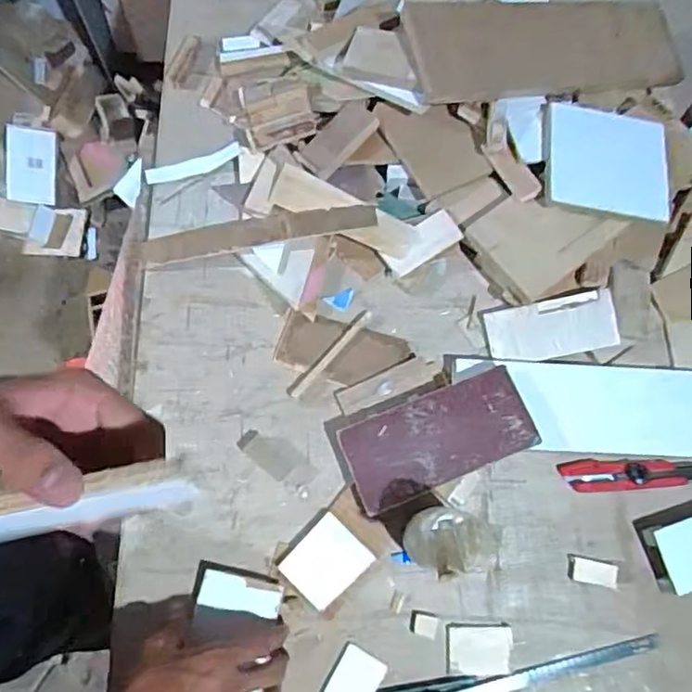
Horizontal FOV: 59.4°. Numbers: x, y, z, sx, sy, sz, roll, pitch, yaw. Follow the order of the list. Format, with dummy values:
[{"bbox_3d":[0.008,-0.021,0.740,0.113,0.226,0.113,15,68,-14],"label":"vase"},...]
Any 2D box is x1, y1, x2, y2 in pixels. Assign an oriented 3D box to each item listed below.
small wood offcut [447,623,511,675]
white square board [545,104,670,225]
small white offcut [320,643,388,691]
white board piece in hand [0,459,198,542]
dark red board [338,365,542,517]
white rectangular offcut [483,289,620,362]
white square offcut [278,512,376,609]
[{"bbox_3d":[0.131,0.298,0.595,0.062,0.007,0.044,2,71,-3],"label":"small wood offcut"},{"bbox_3d":[0.293,-0.206,0.686,0.138,0.011,0.126,5,79,-2],"label":"white square board"},{"bbox_3d":[0.005,0.325,0.579,0.046,0.007,0.064,32,72,7],"label":"small white offcut"},{"bbox_3d":[-0.137,0.077,0.286,0.130,0.043,0.010,-11,54,0],"label":"white board piece in hand"},{"bbox_3d":[0.095,0.095,0.624,0.187,0.006,0.090,-21,74,-4],"label":"dark red board"},{"bbox_3d":[0.231,-0.019,0.681,0.144,0.007,0.064,-11,87,-2],"label":"white rectangular offcut"},{"bbox_3d":[-0.020,0.216,0.609,0.065,0.008,0.073,43,73,10],"label":"white square offcut"}]

